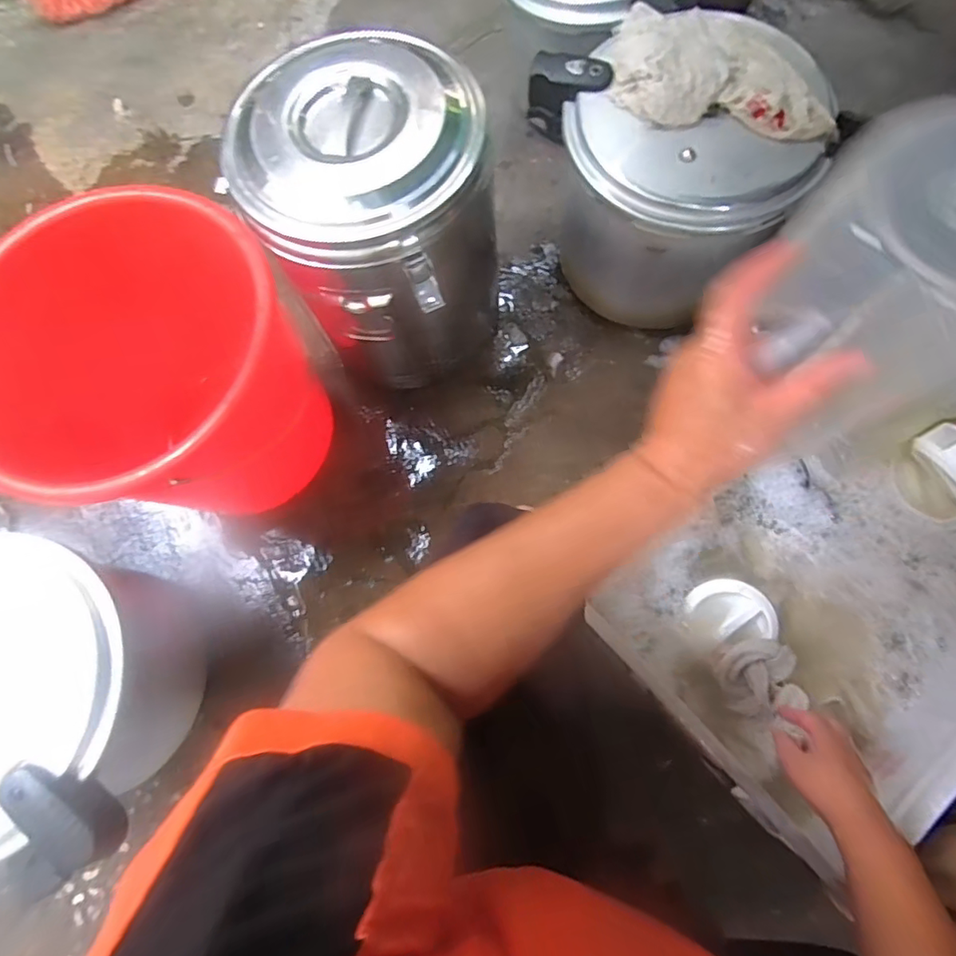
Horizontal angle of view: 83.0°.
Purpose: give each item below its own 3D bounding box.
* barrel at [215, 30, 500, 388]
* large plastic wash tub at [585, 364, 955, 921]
[{"bbox_3d":[-0.132,-0.341,0.798,0.301,0.388,0.277,0,75,0],"label":"barrel"},{"bbox_3d":[0.538,0.103,0.715,0.637,0.157,0.385,-41,79,-10],"label":"large plastic wash tub"}]

